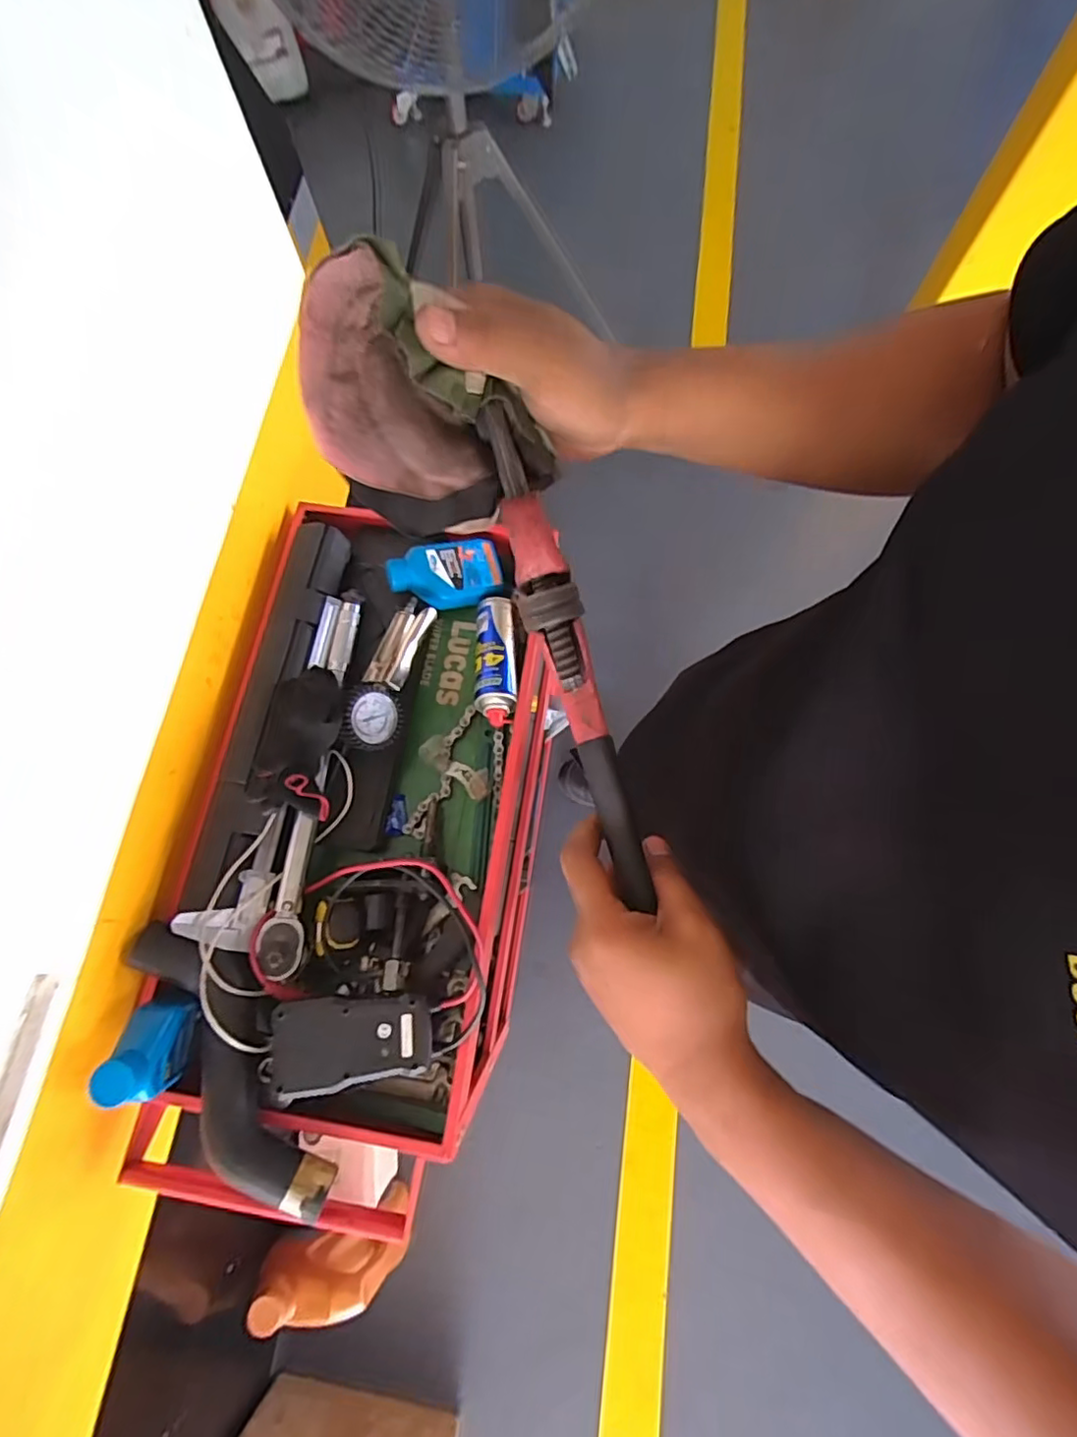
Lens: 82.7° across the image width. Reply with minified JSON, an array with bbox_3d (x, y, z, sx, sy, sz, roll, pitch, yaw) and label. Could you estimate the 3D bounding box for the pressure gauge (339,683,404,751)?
[{"bbox_3d":[-0.193,0.000,0.704,0.069,0.038,0.072,24,77,-31],"label":"pressure gauge"}]

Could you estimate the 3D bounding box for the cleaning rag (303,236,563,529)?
[{"bbox_3d":[-0.050,-0.141,0.286,0.103,0.100,0.068,9,73,5],"label":"cleaning rag"}]

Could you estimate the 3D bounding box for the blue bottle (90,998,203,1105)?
[{"bbox_3d":[-0.370,0.313,0.583,0.049,0.114,0.080,4,72,3],"label":"blue bottle"}]

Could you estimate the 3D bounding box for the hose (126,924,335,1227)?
[{"bbox_3d":[-0.292,0.322,0.582,0.085,0.046,0.310,-35,74,-9],"label":"hose"}]

